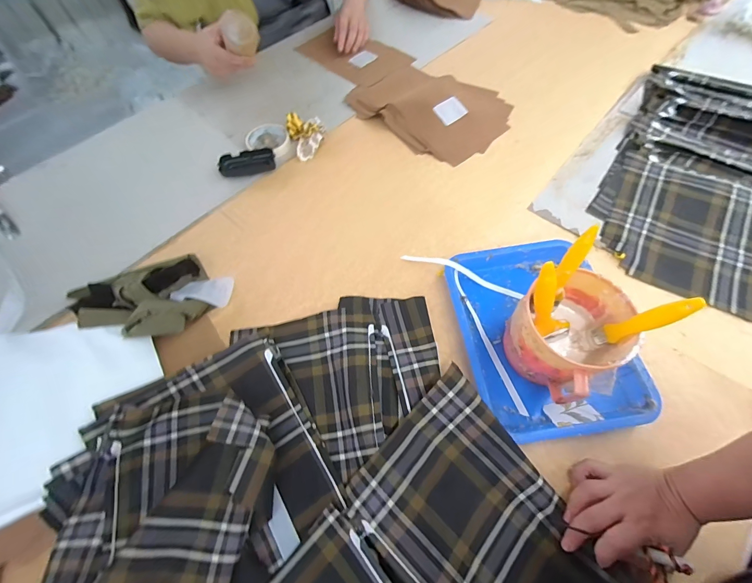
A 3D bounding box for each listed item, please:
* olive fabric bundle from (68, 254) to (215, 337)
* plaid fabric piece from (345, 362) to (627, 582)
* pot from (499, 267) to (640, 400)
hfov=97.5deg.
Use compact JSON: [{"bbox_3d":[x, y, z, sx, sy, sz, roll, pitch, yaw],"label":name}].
[{"bbox_3d":[-0.357,0.015,0.499,0.181,0.056,0.149,-24,65,-10],"label":"olive fabric bundle"},{"bbox_3d":[0.142,0.274,0.352,0.186,0.046,0.333,-41,69,-18],"label":"plaid fabric piece"},{"bbox_3d":[0.240,0.062,0.422,0.122,0.119,0.111,-31,66,-14],"label":"pot"}]

